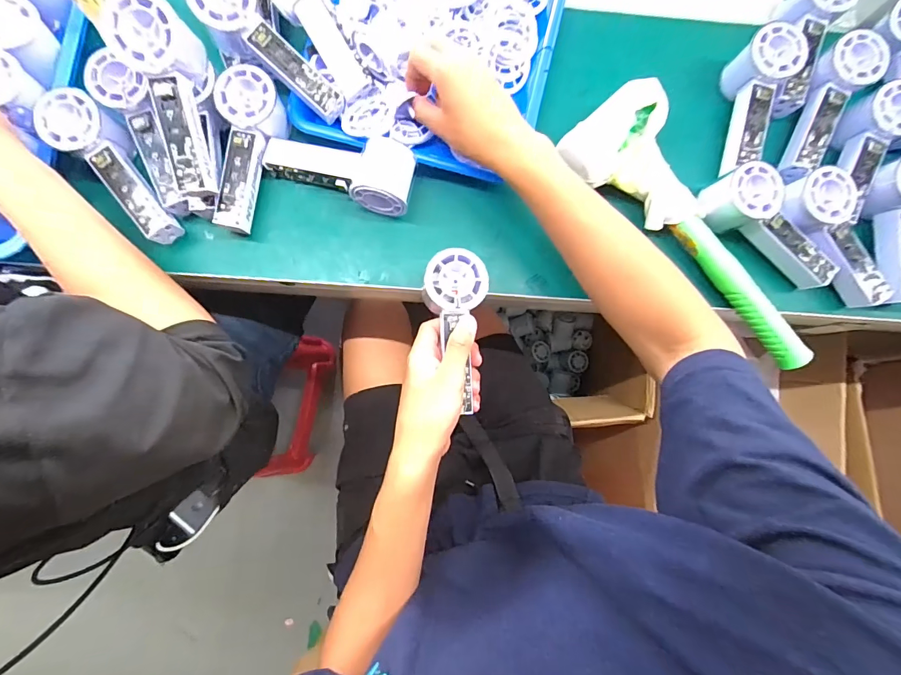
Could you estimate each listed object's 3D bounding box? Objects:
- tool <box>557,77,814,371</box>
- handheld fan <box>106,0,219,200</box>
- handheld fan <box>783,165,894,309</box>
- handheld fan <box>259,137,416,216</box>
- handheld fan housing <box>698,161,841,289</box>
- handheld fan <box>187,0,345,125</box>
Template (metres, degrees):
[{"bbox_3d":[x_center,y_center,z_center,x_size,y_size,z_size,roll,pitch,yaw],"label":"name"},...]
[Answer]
[{"bbox_3d":[0.261,-0.120,0.412,0.329,0.053,0.111,42,82,3],"label":"tool"},{"bbox_3d":[-0.243,-0.207,0.365,0.054,0.062,0.155,-8,106,-4],"label":"handheld fan"},{"bbox_3d":[0.403,-0.103,0.419,0.049,0.032,0.150,-36,98,-7],"label":"handheld fan"},{"bbox_3d":[-0.114,-0.173,0.413,0.151,0.054,0.065,12,82,-1],"label":"handheld fan"},{"bbox_3d":[0.338,-0.116,0.418,0.152,0.049,0.054,35,82,2],"label":"handheld fan housing"},{"bbox_3d":[-0.174,-0.275,0.396,0.154,0.049,0.058,39,82,-20],"label":"handheld fan"}]

